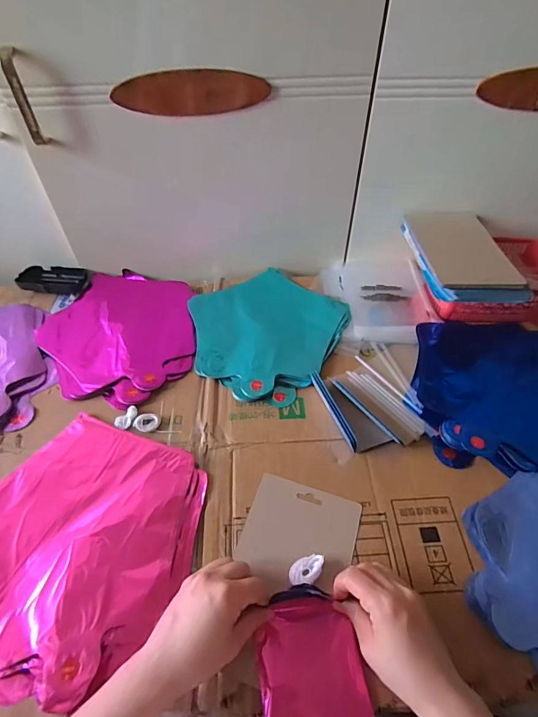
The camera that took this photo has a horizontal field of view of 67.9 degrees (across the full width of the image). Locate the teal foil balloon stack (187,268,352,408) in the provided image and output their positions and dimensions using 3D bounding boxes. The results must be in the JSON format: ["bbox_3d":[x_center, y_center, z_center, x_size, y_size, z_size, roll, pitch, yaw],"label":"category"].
[{"bbox_3d":[-0.013,-0.050,0.598,0.227,0.017,0.225,31,56,24],"label":"teal foil balloon stack"}]

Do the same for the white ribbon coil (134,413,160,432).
[{"bbox_3d":[-0.149,0.077,0.488,0.029,0.005,0.024,2,49,1],"label":"white ribbon coil"}]

